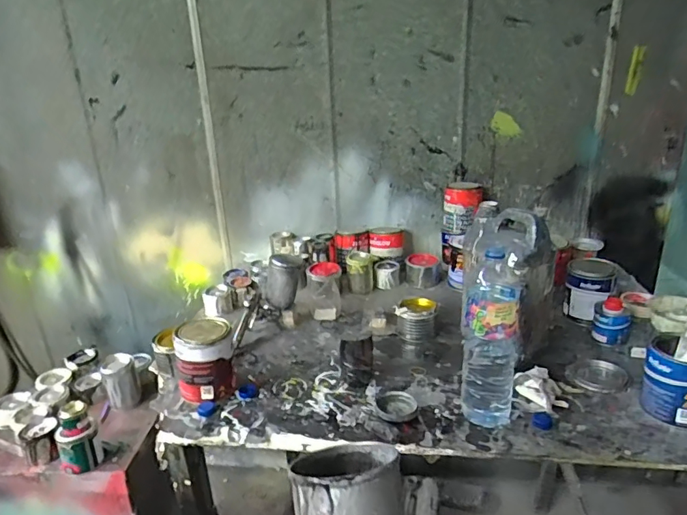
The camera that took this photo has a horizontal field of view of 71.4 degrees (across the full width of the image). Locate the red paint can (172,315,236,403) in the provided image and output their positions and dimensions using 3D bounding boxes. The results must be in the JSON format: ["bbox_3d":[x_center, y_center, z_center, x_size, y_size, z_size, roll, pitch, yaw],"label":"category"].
[{"bbox_3d":[-0.272,0.203,0.943,0.106,0.137,0.098,-5,19,-10],"label":"red paint can"}]

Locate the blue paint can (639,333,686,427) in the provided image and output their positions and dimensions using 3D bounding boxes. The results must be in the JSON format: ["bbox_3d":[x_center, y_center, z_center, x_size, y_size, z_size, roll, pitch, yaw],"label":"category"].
[{"bbox_3d":[0.590,0.215,0.836,0.114,0.125,0.111,-19,26,-41],"label":"blue paint can"}]

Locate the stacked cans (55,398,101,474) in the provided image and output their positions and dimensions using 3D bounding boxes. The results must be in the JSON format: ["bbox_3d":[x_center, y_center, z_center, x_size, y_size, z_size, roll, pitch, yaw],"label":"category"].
[{"bbox_3d":[-0.502,0.340,0.905,0.070,0.123,0.065,-14,23,-28],"label":"stacked cans"}]

